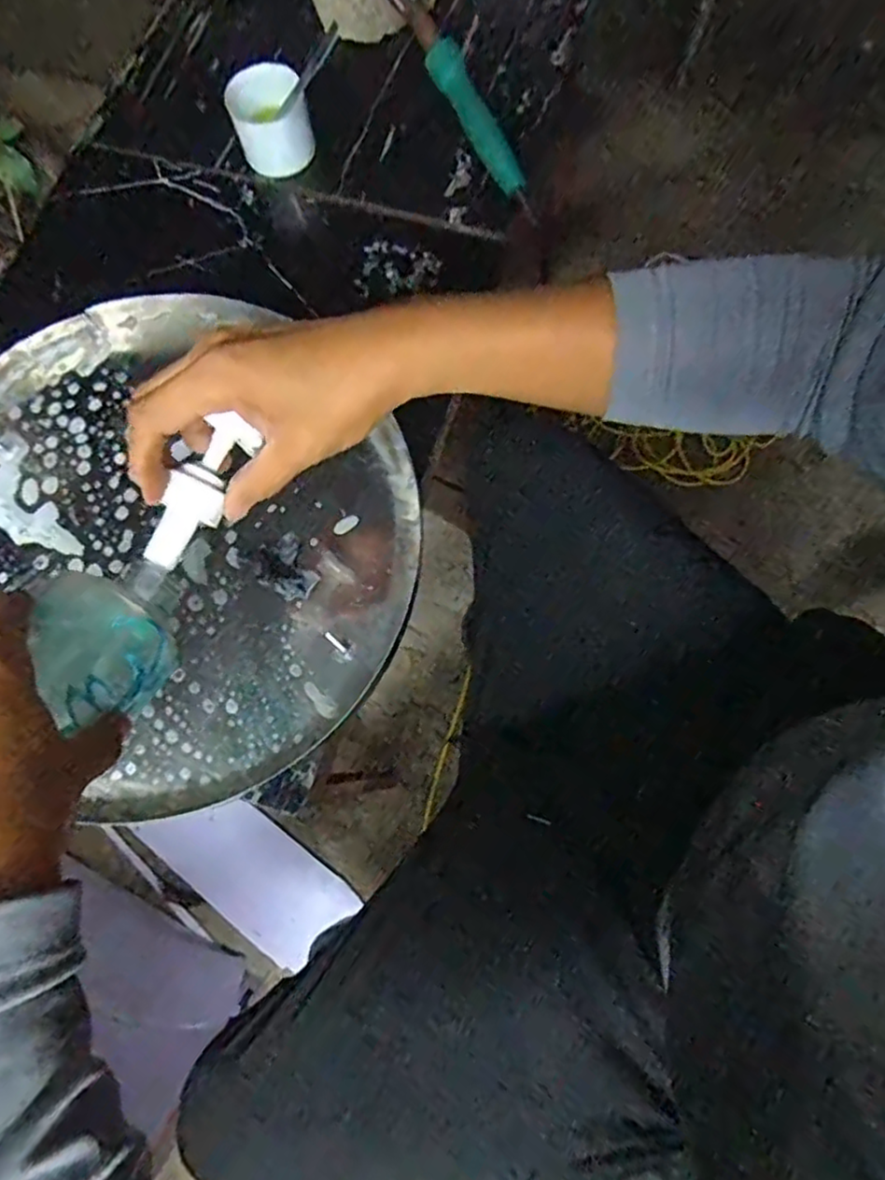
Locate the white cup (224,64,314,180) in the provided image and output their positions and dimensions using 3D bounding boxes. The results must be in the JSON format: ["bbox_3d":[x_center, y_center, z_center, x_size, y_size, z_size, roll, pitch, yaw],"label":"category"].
[{"bbox_3d":[-0.144,-0.394,0.571,0.063,0.054,0.069,-18,77,-3],"label":"white cup"}]

